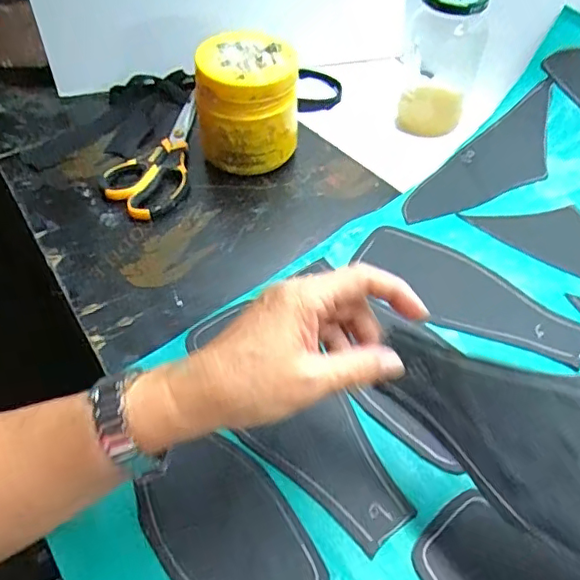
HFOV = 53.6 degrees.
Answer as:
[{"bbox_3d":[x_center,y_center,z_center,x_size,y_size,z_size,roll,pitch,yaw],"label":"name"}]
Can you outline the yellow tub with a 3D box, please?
[{"bbox_3d":[-0.043,-0.177,0.544,0.092,0.118,0.102,-12,52,-9],"label":"yellow tub"}]

